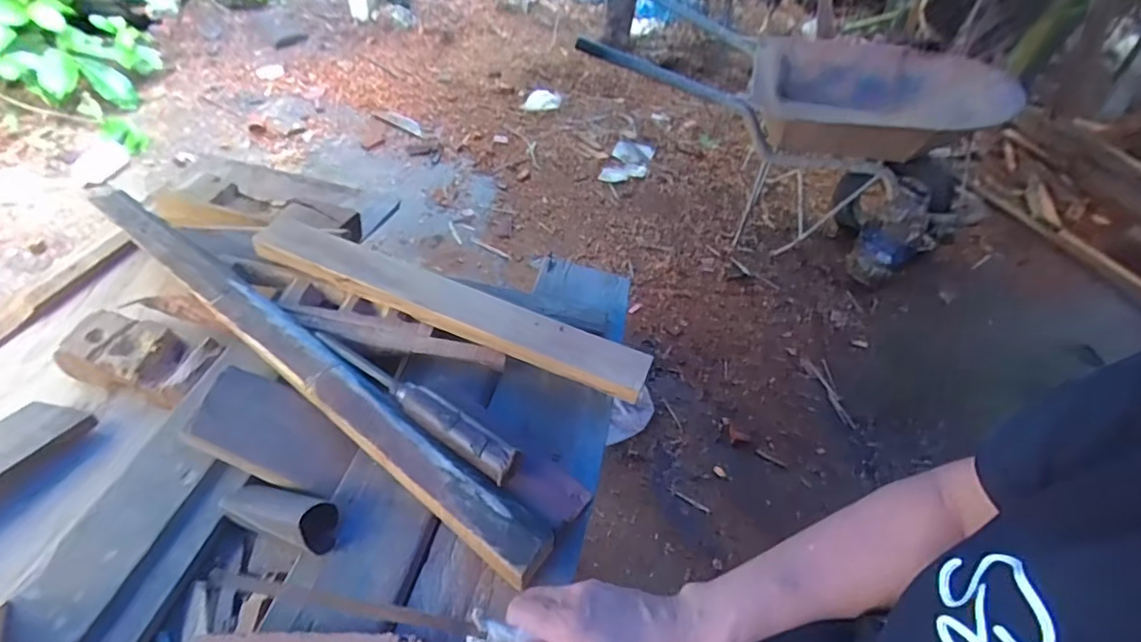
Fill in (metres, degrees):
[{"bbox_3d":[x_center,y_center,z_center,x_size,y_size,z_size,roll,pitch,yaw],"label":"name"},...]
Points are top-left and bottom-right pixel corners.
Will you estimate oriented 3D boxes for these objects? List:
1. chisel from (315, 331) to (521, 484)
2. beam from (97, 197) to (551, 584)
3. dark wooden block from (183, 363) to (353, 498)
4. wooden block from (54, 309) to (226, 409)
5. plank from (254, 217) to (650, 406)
[{"bbox_3d":[-0.143,0.063,0.500,0.239,0.025,0.027,32,52,20],"label":"chisel"},{"bbox_3d":[-0.268,0.020,0.535,0.619,0.034,0.046,33,52,20],"label":"beam"},{"bbox_3d":[-0.256,0.098,0.503,0.130,0.021,0.076,29,58,-12],"label":"dark wooden block"},{"bbox_3d":[-0.424,0.037,0.570,0.145,0.039,0.076,13,48,4],"label":"wooden block"},{"bbox_3d":[-0.129,-0.021,0.586,0.430,0.028,0.053,21,49,11],"label":"plank"}]

